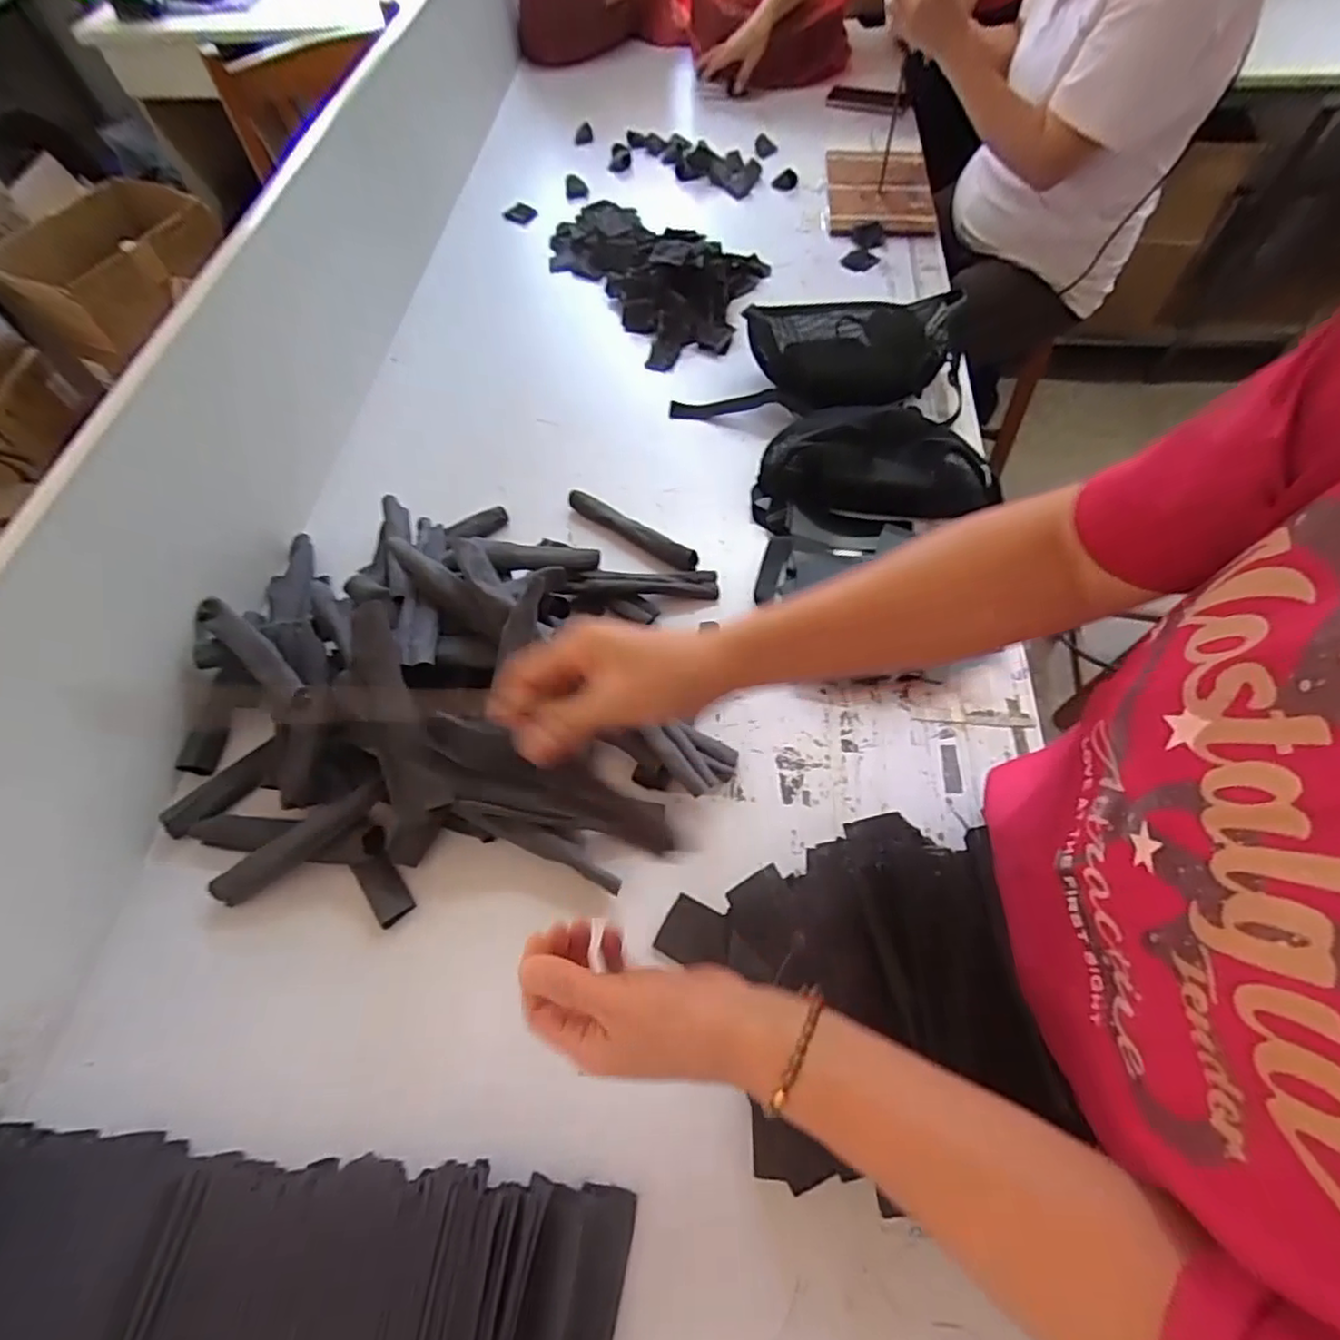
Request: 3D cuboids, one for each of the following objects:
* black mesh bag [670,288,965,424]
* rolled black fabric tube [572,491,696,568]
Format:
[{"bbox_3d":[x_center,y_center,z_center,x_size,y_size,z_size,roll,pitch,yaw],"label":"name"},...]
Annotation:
[{"bbox_3d":[0.200,-0.413,0.889,0.392,0.089,0.162,-4,60,0],"label":"black mesh bag"},{"bbox_3d":[-0.047,-0.169,0.795,0.183,0.029,0.027,27,65,16],"label":"rolled black fabric tube"}]

